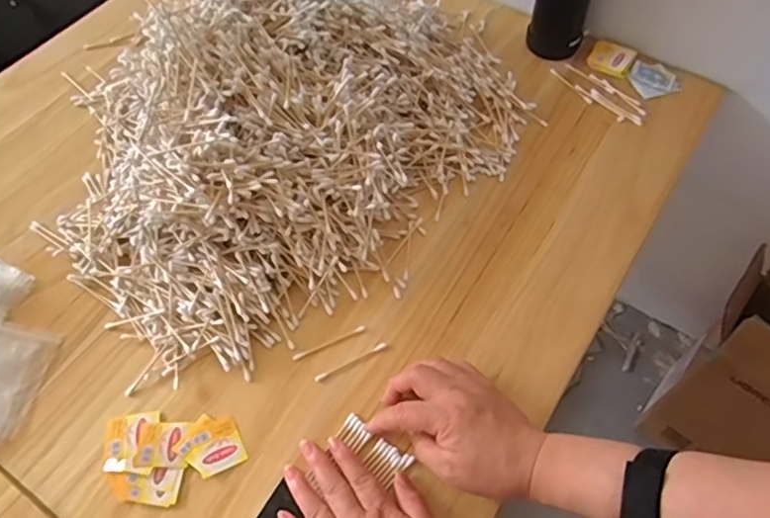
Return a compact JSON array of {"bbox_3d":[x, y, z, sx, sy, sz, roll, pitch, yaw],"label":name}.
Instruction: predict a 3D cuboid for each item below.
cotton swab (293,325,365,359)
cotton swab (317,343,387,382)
[{"bbox_3d":[-0.052,0.077,0.560,0.071,0.004,0.006,-22,60,-12],"label":"cotton swab"},{"bbox_3d":[-0.031,0.093,0.546,0.072,0.004,0.006,-24,61,-13],"label":"cotton swab"}]

